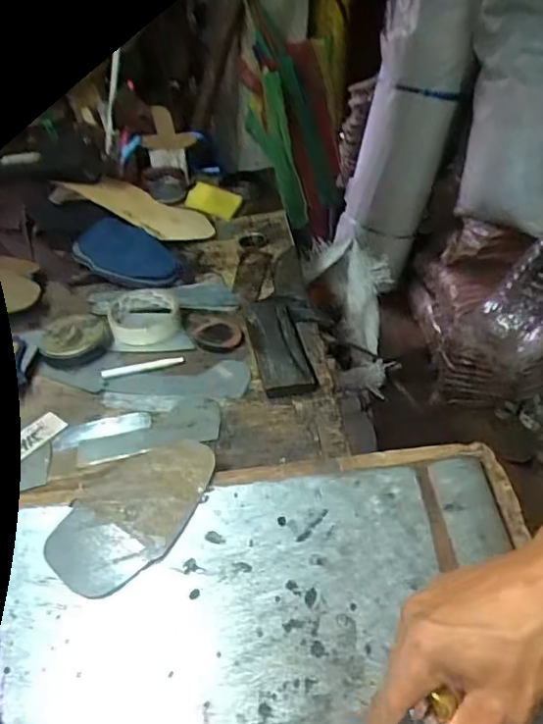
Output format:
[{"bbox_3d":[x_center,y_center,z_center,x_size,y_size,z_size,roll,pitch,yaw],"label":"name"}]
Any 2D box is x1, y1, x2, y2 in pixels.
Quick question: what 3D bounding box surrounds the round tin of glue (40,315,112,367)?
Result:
[{"bbox_3d":[-0.224,-0.026,0.639,0.076,0.023,0.072,1,40,3],"label":"round tin of glue"}]

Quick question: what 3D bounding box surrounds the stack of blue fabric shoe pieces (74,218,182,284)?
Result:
[{"bbox_3d":[-0.205,-0.161,0.807,0.146,0.018,0.109,17,48,-8],"label":"stack of blue fabric shoe pieces"}]

